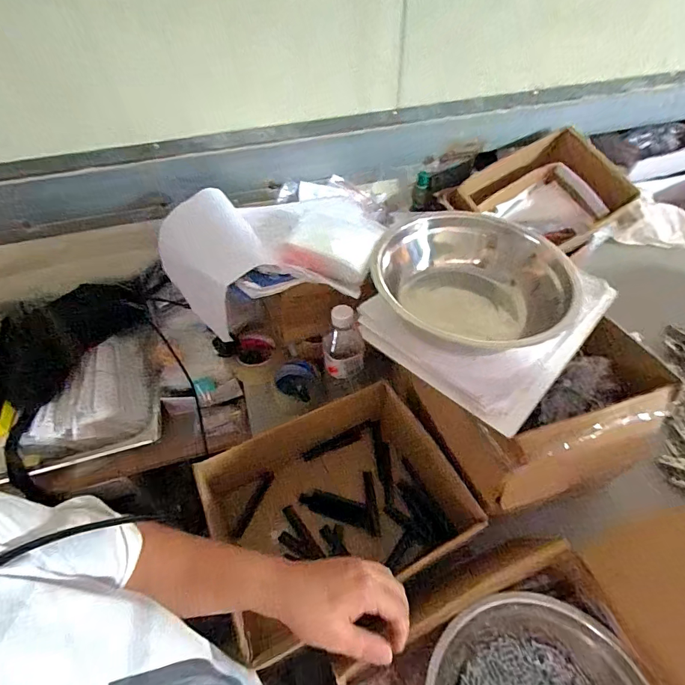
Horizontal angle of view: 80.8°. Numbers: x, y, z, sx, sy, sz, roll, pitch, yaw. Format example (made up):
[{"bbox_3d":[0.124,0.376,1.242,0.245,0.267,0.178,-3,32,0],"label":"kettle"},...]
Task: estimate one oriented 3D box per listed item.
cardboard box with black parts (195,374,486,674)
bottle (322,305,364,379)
[{"bbox_3d":[0.000,0.226,0.583,0.336,0.118,0.240,-24,53,-17],"label":"cardboard box with black parts"},{"bbox_3d":[0.003,0.005,0.639,0.054,0.117,0.053,36,60,28],"label":"bottle"}]

